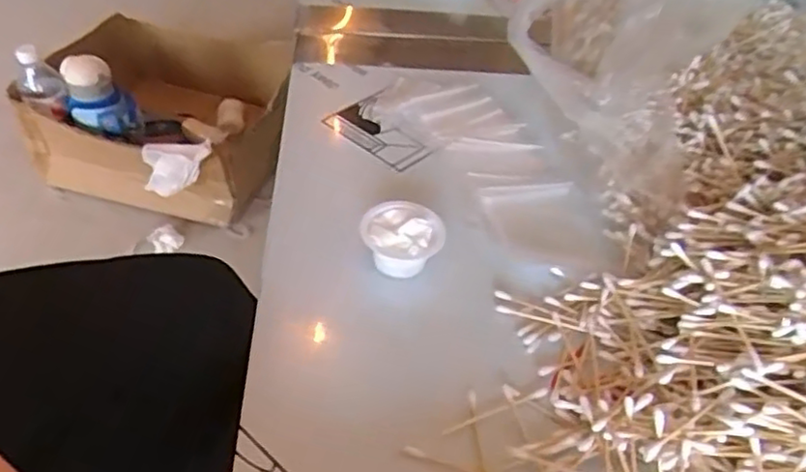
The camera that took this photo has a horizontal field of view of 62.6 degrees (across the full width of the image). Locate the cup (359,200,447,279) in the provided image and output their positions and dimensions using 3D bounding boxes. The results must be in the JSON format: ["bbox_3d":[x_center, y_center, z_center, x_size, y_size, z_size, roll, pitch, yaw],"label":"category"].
[{"bbox_3d":[-0.001,0.006,0.445,0.054,0.034,0.048,34,49,26],"label":"cup"}]

